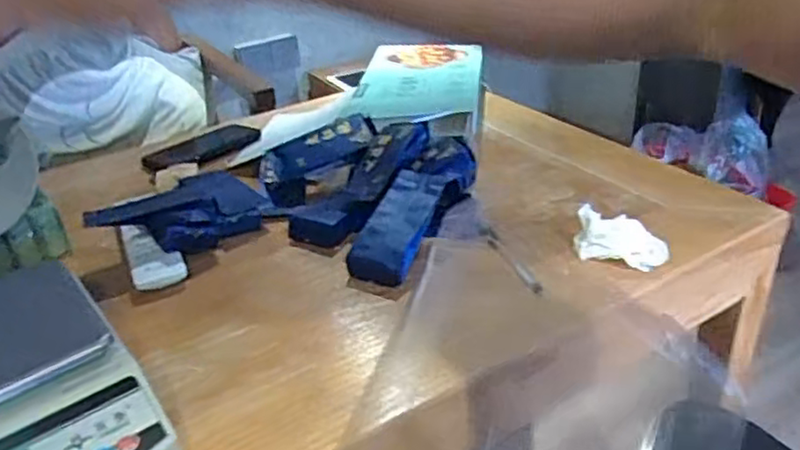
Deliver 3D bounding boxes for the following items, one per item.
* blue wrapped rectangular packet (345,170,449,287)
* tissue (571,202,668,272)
[{"bbox_3d":[-0.002,-0.002,0.693,0.057,0.026,0.140,13,57,26],"label":"blue wrapped rectangular packet"},{"bbox_3d":[0.221,0.013,0.677,0.087,0.045,0.048,8,32,19],"label":"tissue"}]

